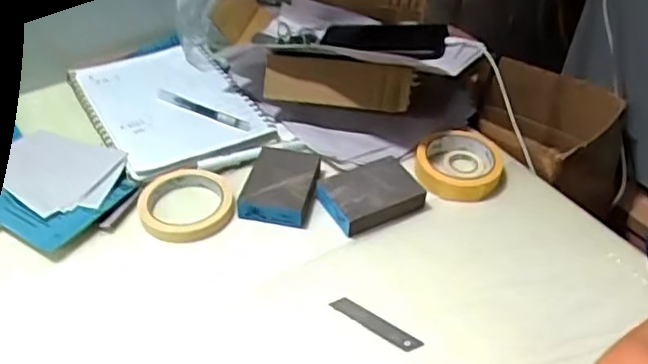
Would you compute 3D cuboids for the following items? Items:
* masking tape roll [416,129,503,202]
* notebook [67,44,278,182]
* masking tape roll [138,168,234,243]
[{"bbox_3d":[0.155,-0.025,0.699,0.094,0.025,0.100,1,43,-1],"label":"masking tape roll"},{"bbox_3d":[-0.203,-0.108,0.788,0.179,0.022,0.268,-24,48,-25],"label":"notebook"},{"bbox_3d":[-0.149,0.022,0.666,0.096,0.021,0.094,1,43,-1],"label":"masking tape roll"}]

